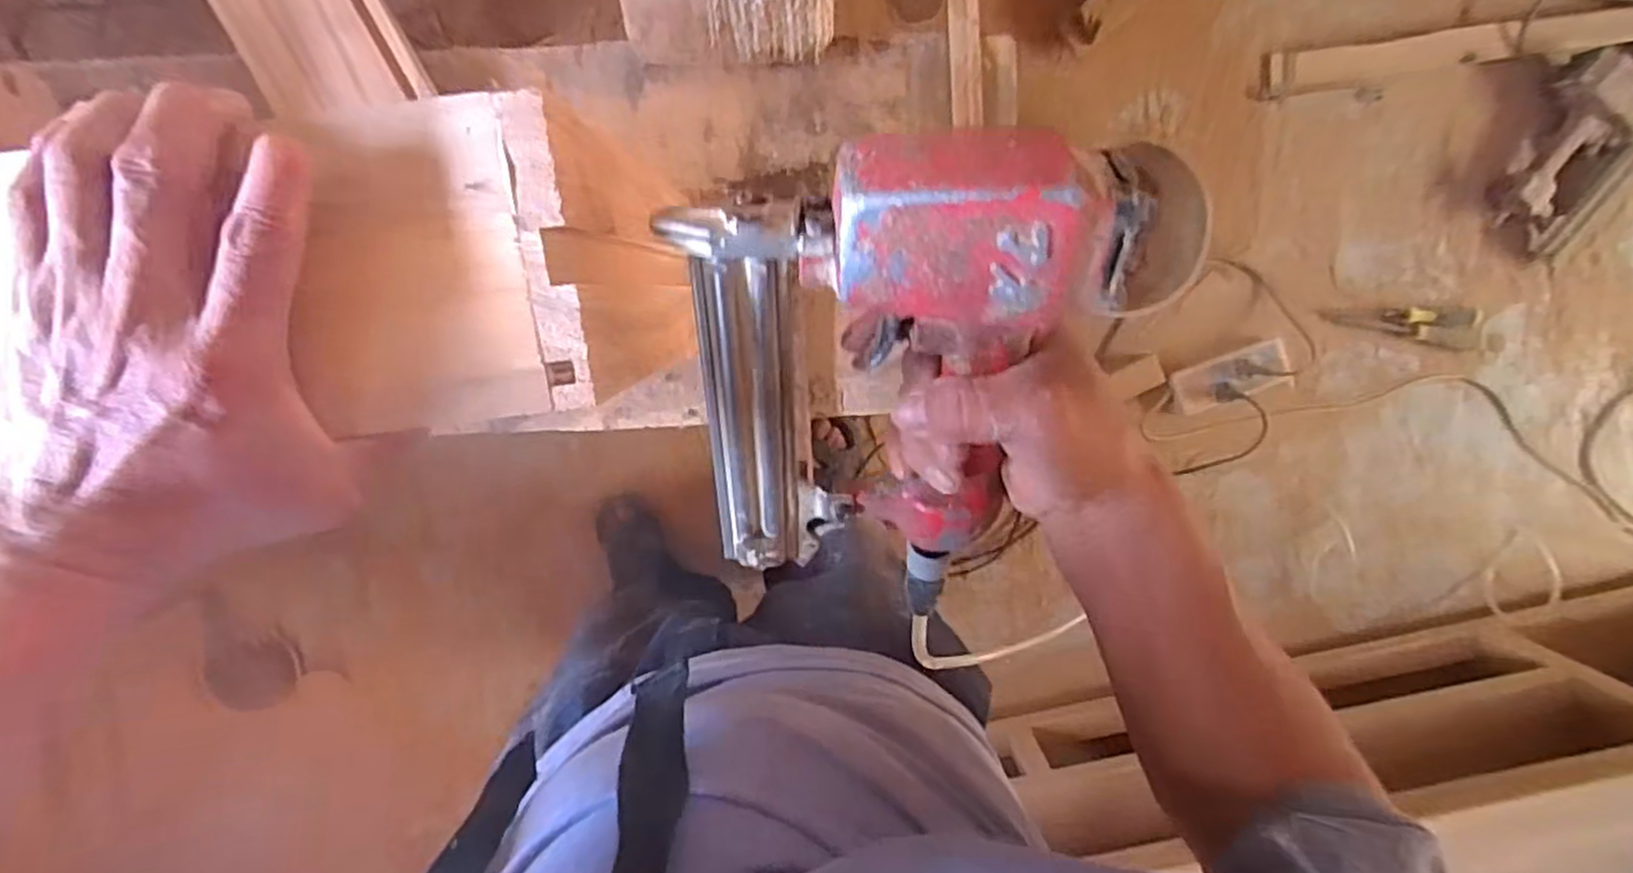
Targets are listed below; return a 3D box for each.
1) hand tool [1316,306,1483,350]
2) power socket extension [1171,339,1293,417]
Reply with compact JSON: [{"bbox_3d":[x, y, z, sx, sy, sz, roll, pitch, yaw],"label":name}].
[{"bbox_3d":[0.996,-0.194,1.319,0.258,0.043,0.069,9,100,14],"label":"hand tool"},{"bbox_3d":[0.703,-0.102,1.316,0.189,0.046,0.079,-19,98,5],"label":"power socket extension"}]

